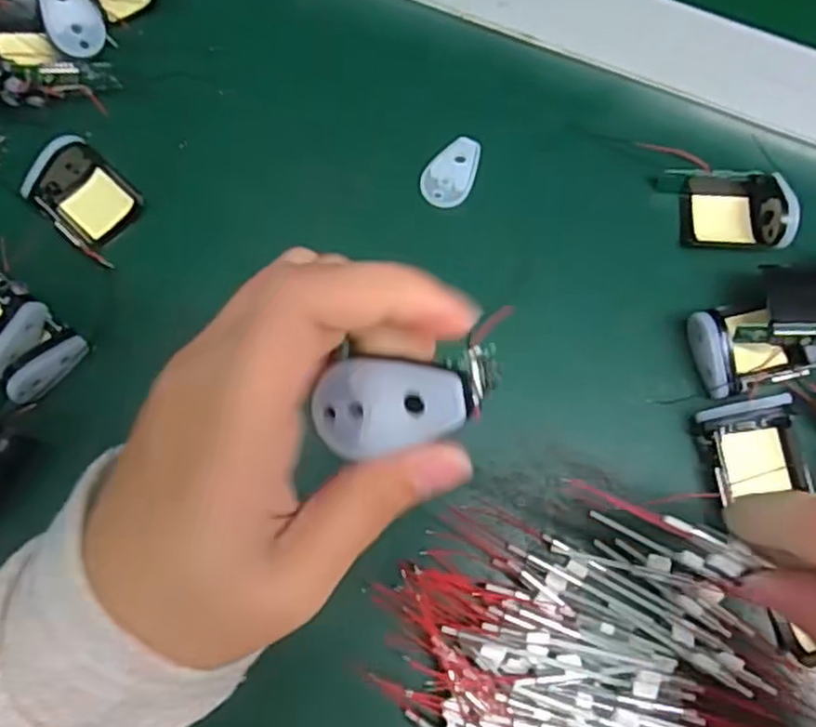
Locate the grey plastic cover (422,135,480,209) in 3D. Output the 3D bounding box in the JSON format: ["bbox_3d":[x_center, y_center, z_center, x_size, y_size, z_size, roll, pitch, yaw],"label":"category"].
[{"bbox_3d":[0.021,-0.087,0.326,0.021,0.004,0.035,33,78,9],"label":"grey plastic cover"}]

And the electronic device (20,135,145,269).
[{"bbox_3d":[-0.143,-0.074,0.317,0.045,0.019,0.037,39,79,10],"label":"electronic device"}]

